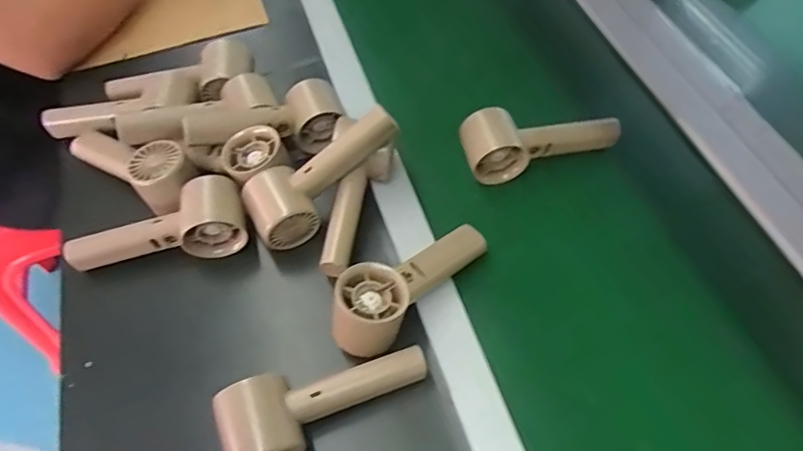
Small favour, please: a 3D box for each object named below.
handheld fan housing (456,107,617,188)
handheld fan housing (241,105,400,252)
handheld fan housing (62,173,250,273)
[{"bbox_3d":[0.139,-0.088,0.563,0.159,0.062,0.043,-9,57,-5],"label":"handheld fan housing"},{"bbox_3d":[-0.071,-0.047,0.512,0.158,0.052,0.059,-38,61,3],"label":"handheld fan housing"},{"bbox_3d":[-0.225,0.004,0.512,0.159,0.049,0.059,-14,58,-7],"label":"handheld fan housing"}]

